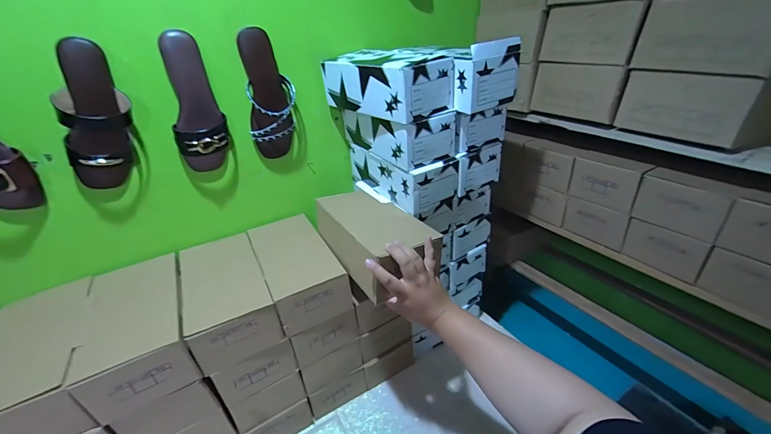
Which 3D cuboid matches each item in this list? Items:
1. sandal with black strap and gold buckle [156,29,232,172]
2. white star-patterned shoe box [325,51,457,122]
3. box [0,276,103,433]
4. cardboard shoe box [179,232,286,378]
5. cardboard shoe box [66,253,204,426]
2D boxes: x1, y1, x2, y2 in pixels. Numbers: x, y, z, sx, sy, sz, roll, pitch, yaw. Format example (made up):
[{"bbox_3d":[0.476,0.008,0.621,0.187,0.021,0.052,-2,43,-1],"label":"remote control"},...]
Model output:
[{"bbox_3d":[-0.353,-0.200,0.613,0.089,0.234,0.058,-16,32,-22],"label":"sandal with black strap and gold buckle"},{"bbox_3d":[-0.003,-0.270,0.662,0.129,0.100,0.257,-22,34,-31],"label":"white star-patterned shoe box"},{"bbox_3d":[-0.570,0.240,0.550,0.153,0.107,0.280,-19,33,-27],"label":"box"},{"bbox_3d":[-0.316,0.153,0.662,0.141,0.102,0.267,-18,32,-25],"label":"cardboard shoe box"},{"bbox_3d":[-0.435,0.194,0.591,0.141,0.101,0.264,-19,33,-26],"label":"cardboard shoe box"}]

